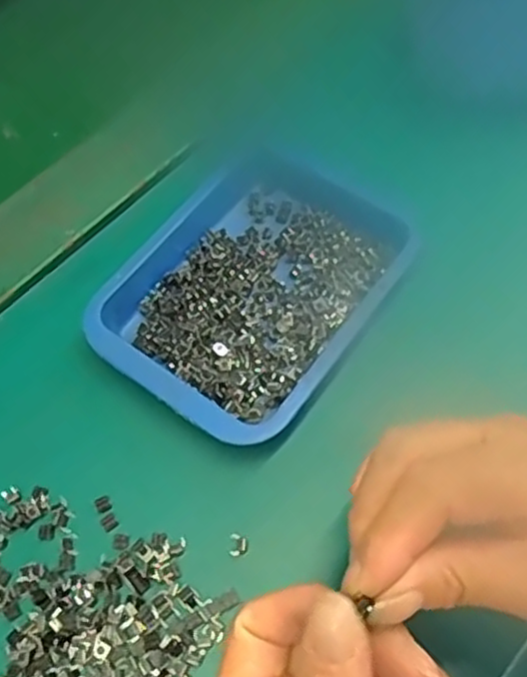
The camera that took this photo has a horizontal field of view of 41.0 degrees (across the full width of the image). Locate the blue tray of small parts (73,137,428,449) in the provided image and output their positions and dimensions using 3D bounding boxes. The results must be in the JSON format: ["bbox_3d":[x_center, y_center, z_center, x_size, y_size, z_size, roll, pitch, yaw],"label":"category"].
[{"bbox_3d":[-0.005,-0.033,0.367,0.123,0.024,0.166,30,68,17],"label":"blue tray of small parts"}]

